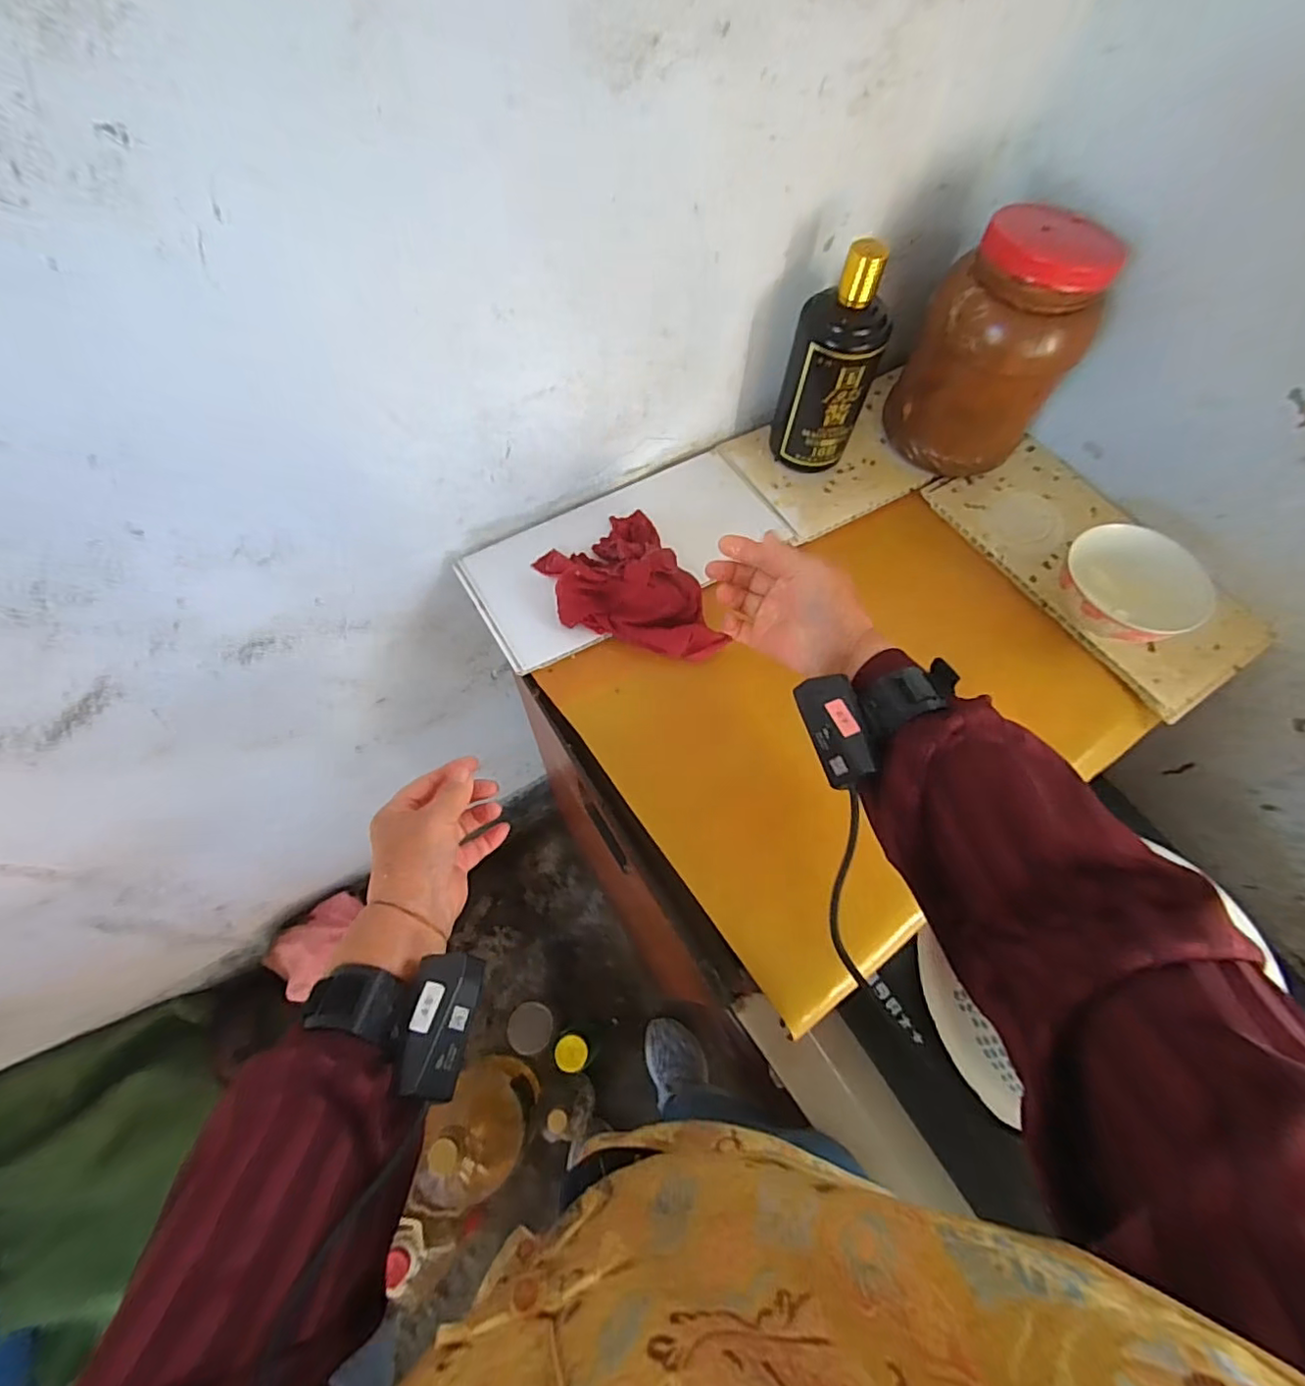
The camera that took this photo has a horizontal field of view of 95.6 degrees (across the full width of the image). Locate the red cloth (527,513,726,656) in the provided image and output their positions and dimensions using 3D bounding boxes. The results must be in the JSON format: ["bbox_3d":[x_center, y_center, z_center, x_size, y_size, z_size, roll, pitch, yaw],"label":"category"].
[{"bbox_3d":[-0.025,-0.092,0.535,0.117,0.056,0.163,-23,67,-13],"label":"red cloth"}]

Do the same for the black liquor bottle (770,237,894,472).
[{"bbox_3d":[0.165,-0.298,0.550,0.080,0.200,0.067,24,66,9],"label":"black liquor bottle"}]

